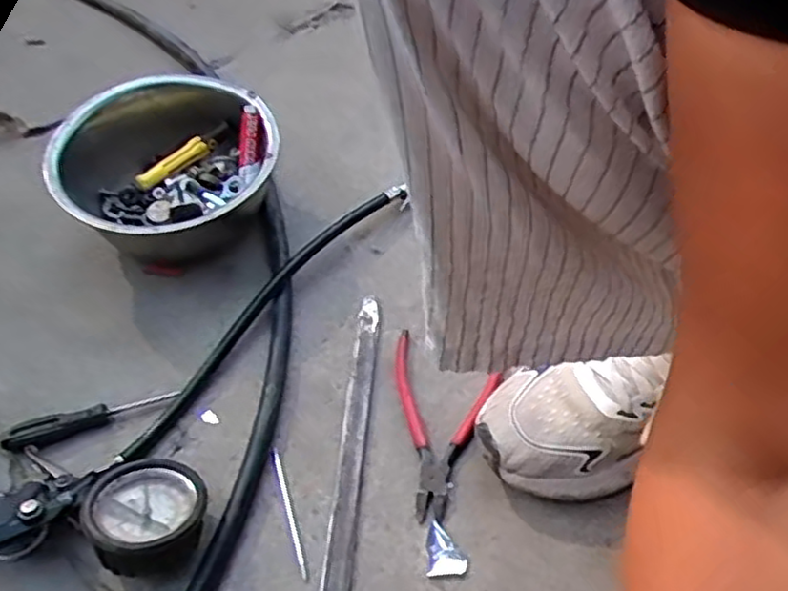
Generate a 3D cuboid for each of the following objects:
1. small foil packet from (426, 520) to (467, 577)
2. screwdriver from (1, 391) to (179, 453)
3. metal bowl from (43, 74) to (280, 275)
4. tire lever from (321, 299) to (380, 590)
[{"bbox_3d":[0.035,0.169,0.477,0.025,0.004,0.034,0,54,2],"label":"small foil packet"},{"bbox_3d":[-0.222,0.090,0.527,0.119,0.017,0.017,-22,57,-14],"label":"screwdriver"},{"bbox_3d":[-0.192,-0.102,0.627,0.176,0.100,0.178,-1,54,1],"label":"metal bowl"},{"bbox_3d":[-0.031,0.124,0.508,0.019,0.008,0.285,3,55,4],"label":"tire lever"}]

